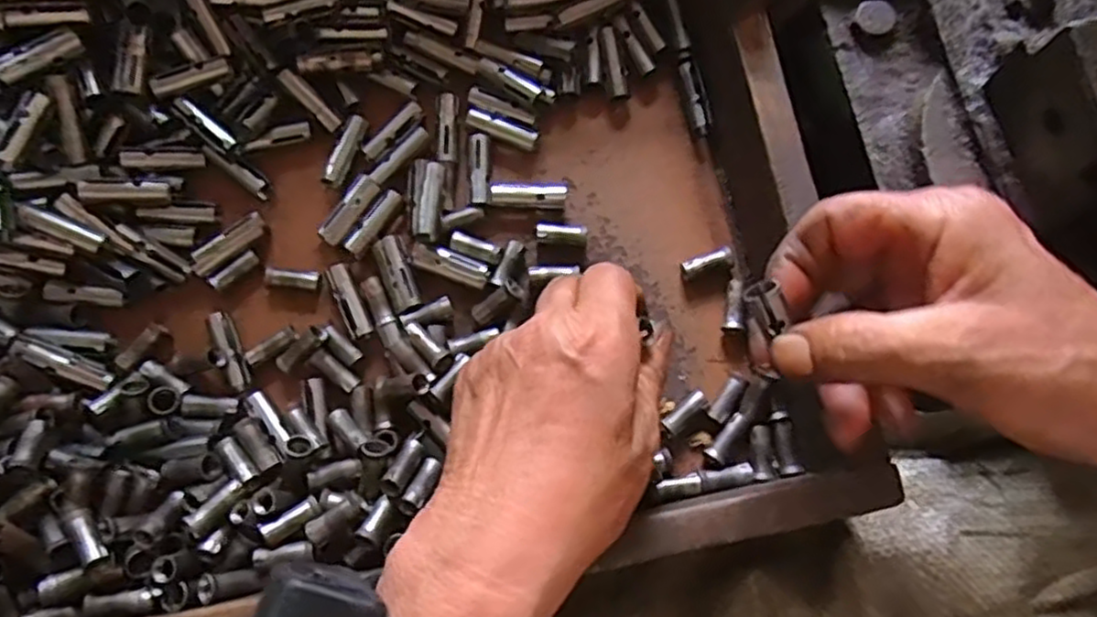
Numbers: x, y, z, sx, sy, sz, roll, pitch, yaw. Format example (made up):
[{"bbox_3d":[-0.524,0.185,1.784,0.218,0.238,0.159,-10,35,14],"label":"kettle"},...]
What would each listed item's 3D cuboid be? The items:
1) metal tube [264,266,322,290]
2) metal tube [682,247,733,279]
[{"bbox_3d":[-0.121,-0.014,0.347,0.026,0.010,0.008,7,77,0],"label":"metal tube"},{"bbox_3d":[0.078,-0.022,0.354,0.024,0.012,0.011,-24,79,-6],"label":"metal tube"}]

